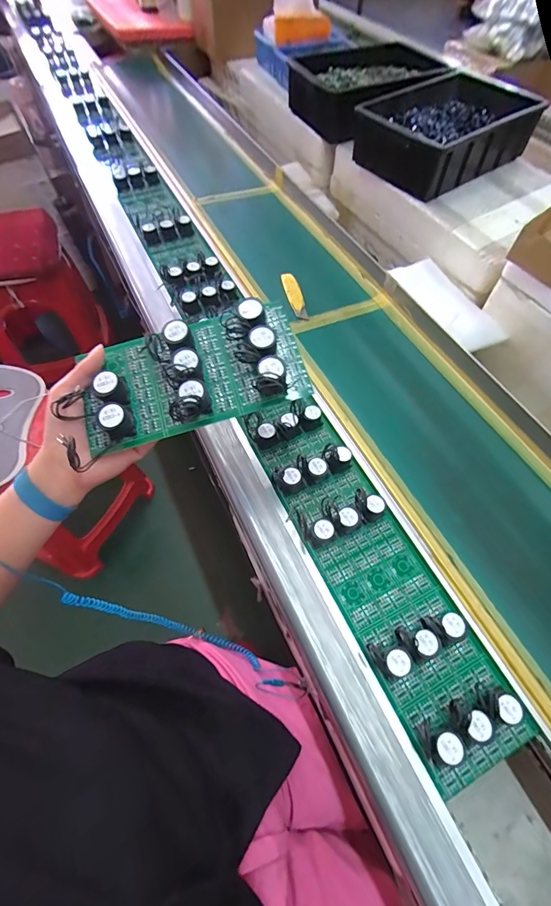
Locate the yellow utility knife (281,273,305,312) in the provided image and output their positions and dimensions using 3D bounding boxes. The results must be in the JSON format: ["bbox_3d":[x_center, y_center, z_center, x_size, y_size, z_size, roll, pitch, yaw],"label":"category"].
[{"bbox_3d":[0.028,-0.250,0.598,0.025,0.013,0.081,-9,60,-5],"label":"yellow utility knife"}]

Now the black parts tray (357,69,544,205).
[{"bbox_3d":[0.297,-0.573,0.695,0.281,0.086,0.197,-31,64,-17],"label":"black parts tray"}]

